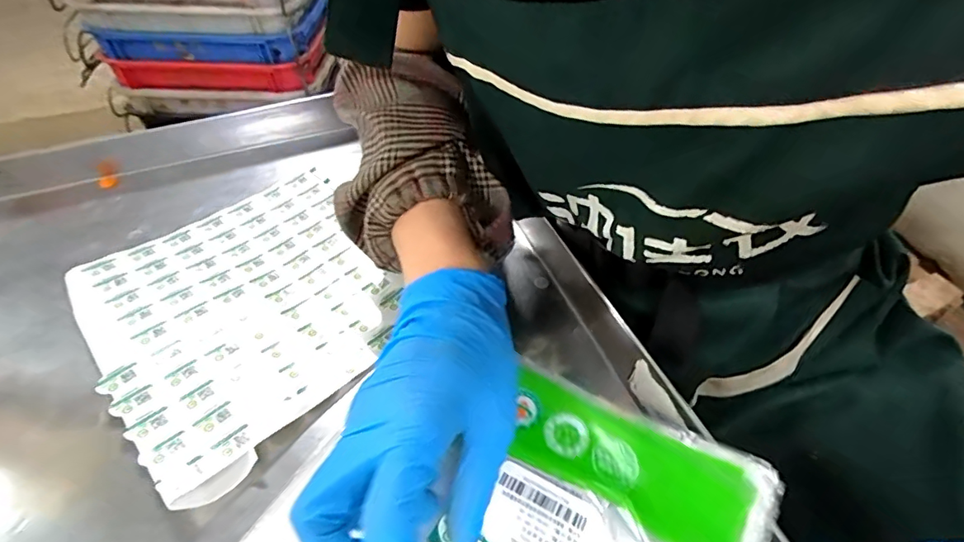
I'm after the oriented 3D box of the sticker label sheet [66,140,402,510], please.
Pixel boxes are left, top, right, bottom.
[{"bbox_3d":[-0.155,0.011,0.364,0.214,0.011,0.232,-28,54,-30],"label":"sticker label sheet"}]

